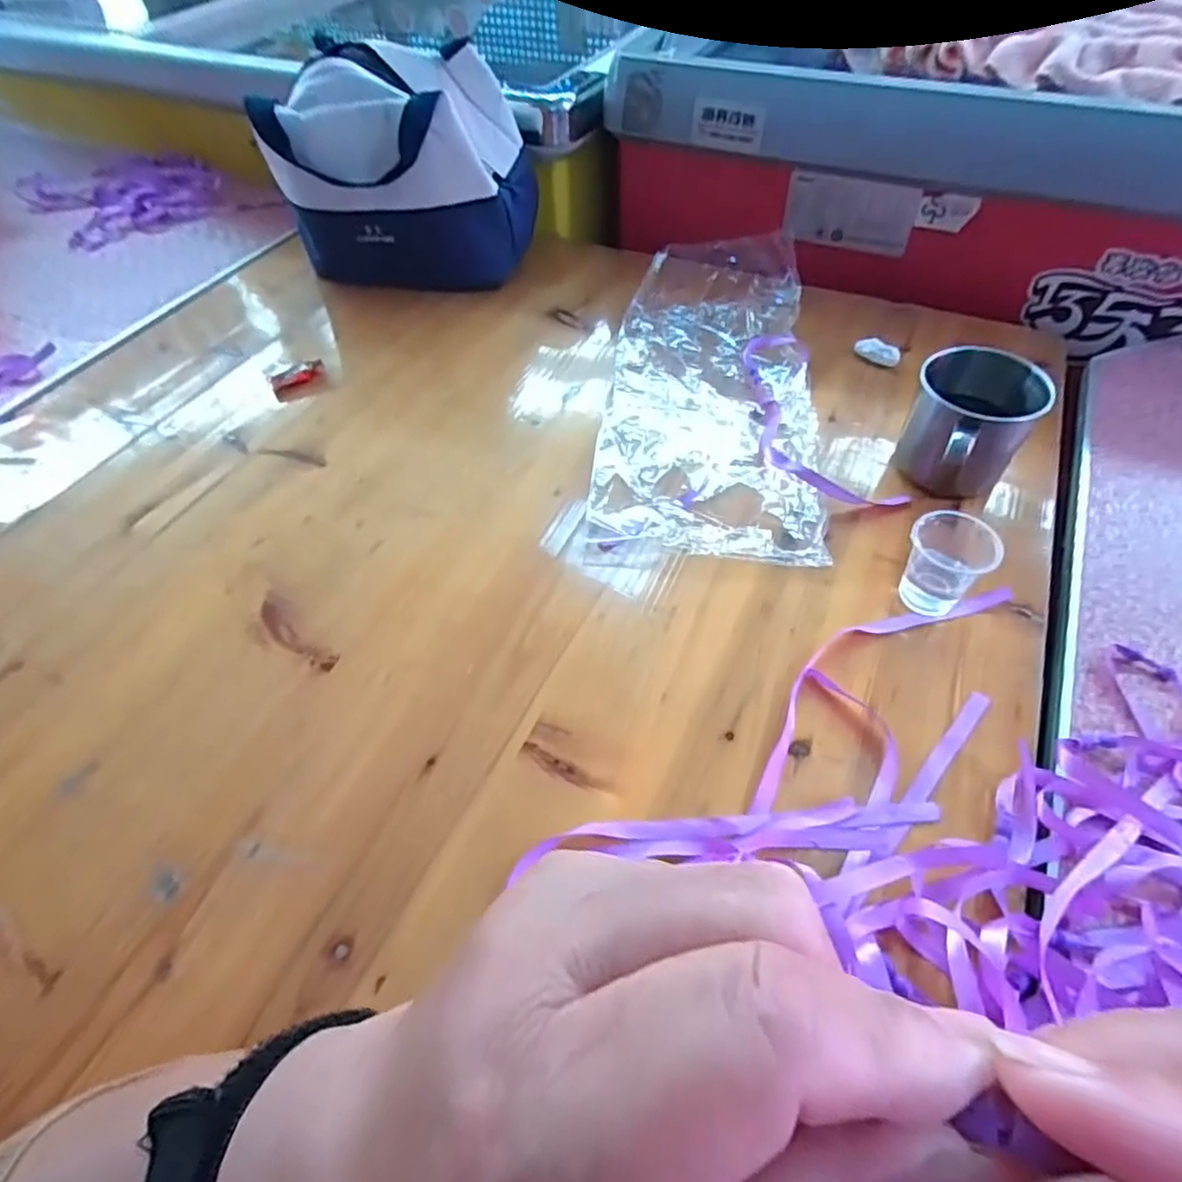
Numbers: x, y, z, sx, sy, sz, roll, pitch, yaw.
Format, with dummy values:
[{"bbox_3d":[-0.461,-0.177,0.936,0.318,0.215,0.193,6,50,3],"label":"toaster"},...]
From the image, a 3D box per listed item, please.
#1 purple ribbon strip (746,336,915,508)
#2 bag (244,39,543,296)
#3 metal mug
[{"bbox_3d":[0.165,-0.145,0.544,0.087,0.008,0.211,-13,54,-6],"label":"purple ribbon strip"},{"bbox_3d":[-0.179,-0.414,0.671,0.219,0.176,0.126,7,54,8],"label":"bag"},{"bbox_3d":[0.260,-0.106,0.479,0.081,0.086,0.094,29,60,22],"label":"metal mug"}]

